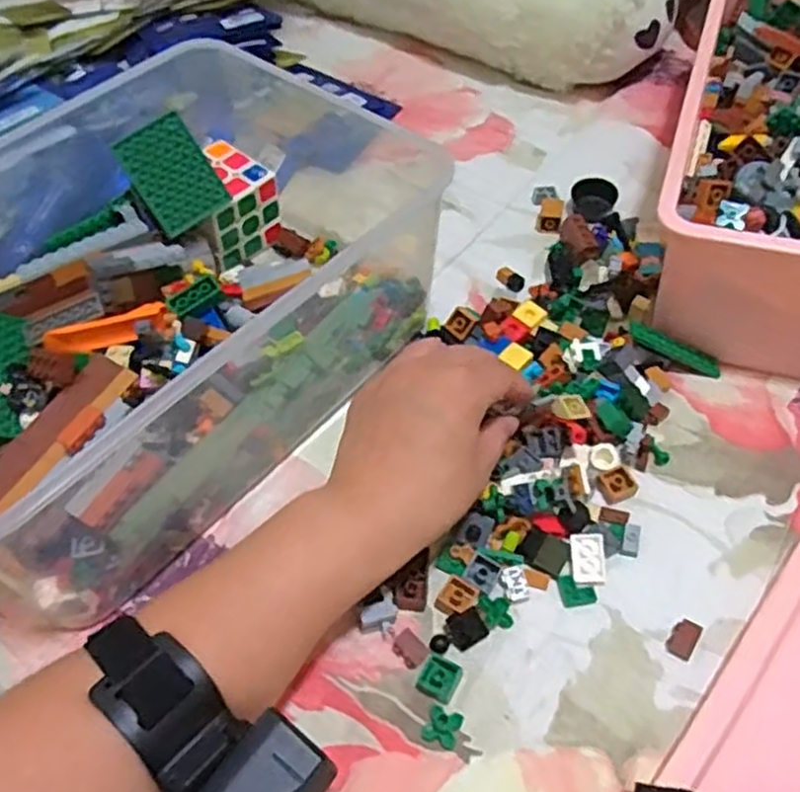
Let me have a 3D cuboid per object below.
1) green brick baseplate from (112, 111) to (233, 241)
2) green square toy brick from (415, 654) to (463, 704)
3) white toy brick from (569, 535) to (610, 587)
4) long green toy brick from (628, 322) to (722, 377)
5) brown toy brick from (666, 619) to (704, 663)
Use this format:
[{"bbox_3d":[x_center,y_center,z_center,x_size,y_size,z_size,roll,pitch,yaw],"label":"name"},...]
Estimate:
[{"bbox_3d":[-0.145,-0.140,0.484,0.050,0.065,0.004,-40,18,-17],"label":"green brick baseplate"},{"bbox_3d":[0.019,0.131,0.354,0.018,0.004,0.018,24,60,18],"label":"green square toy brick"},{"bbox_3d":[0.099,0.085,0.393,0.019,0.009,0.026,-1,55,2],"label":"white toy brick"},{"bbox_3d":[0.171,-0.028,0.472,0.060,0.008,0.013,26,59,3],"label":"long green toy brick"},{"bbox_3d":[0.137,0.117,0.366,0.012,0.007,0.016,27,61,20],"label":"brown toy brick"}]

